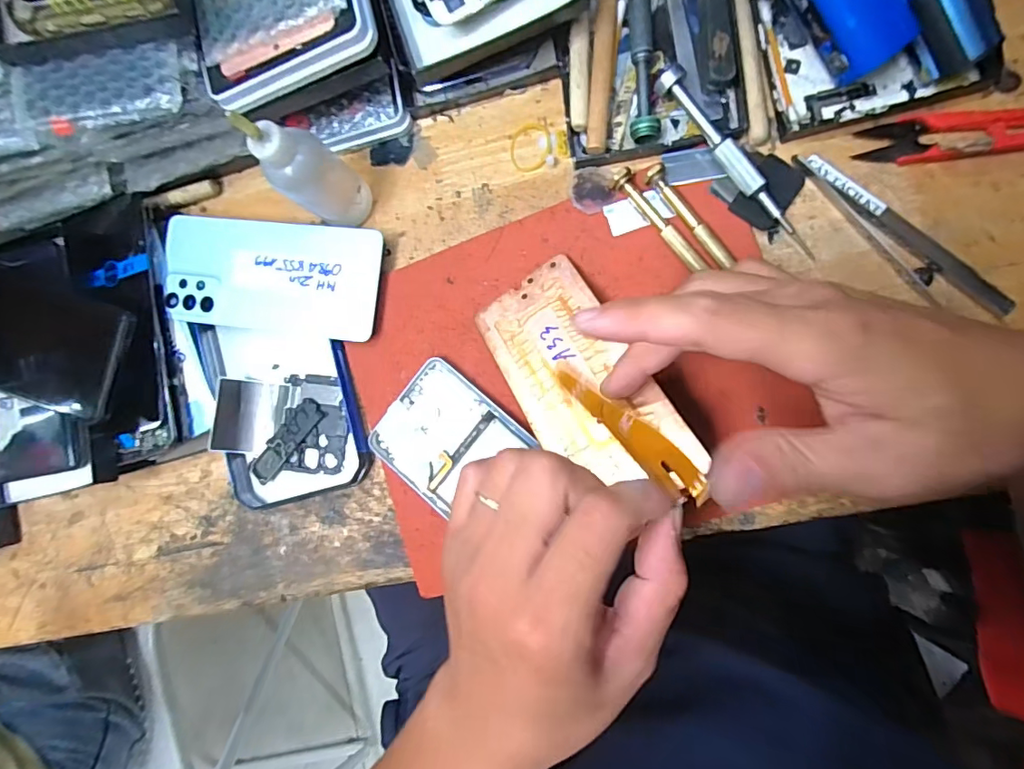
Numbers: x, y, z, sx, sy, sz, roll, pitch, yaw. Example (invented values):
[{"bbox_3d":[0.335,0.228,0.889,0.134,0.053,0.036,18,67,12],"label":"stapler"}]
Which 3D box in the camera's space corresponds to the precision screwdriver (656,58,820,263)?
[{"bbox_3d":[0.124,-0.121,0.282,0.014,0.018,0.126,-41,82,8],"label":"precision screwdriver"}]

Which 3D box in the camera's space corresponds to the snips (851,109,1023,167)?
[{"bbox_3d":[0.238,-0.129,0.268,0.099,0.009,0.023,1,90,11],"label":"snips"}]

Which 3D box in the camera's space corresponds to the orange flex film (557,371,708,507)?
[{"bbox_3d":[0.056,0.022,0.245,0.018,0.004,0.086,-48,67,11],"label":"orange flex film"}]

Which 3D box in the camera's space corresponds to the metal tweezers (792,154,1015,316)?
[{"bbox_3d":[0.205,-0.078,0.277,0.130,0.008,0.025,43,97,8],"label":"metal tweezers"}]

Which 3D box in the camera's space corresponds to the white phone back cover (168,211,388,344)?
[{"bbox_3d":[-0.158,-0.070,0.336,0.149,0.008,0.070,7,91,11],"label":"white phone back cover"}]

